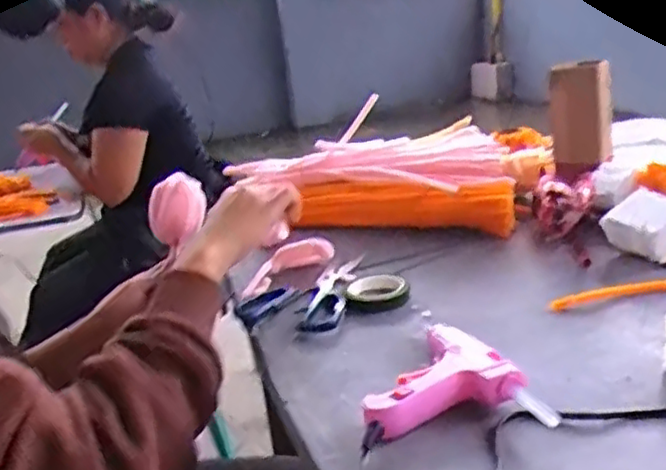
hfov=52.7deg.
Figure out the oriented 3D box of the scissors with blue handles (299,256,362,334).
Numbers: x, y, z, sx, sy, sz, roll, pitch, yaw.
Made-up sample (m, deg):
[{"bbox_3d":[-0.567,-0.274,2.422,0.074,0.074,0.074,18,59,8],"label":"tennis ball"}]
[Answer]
[{"bbox_3d":[0.001,0.055,0.648,0.037,0.012,0.165,-3,18,12],"label":"scissors with blue handles"}]

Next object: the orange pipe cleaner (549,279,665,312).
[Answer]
[{"bbox_3d":[0.257,0.048,0.575,0.146,0.010,0.013,-9,18,-5],"label":"orange pipe cleaner"}]

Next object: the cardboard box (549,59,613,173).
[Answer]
[{"bbox_3d":[0.286,-0.134,0.777,0.067,0.121,0.040,0,21,18],"label":"cardboard box"}]

